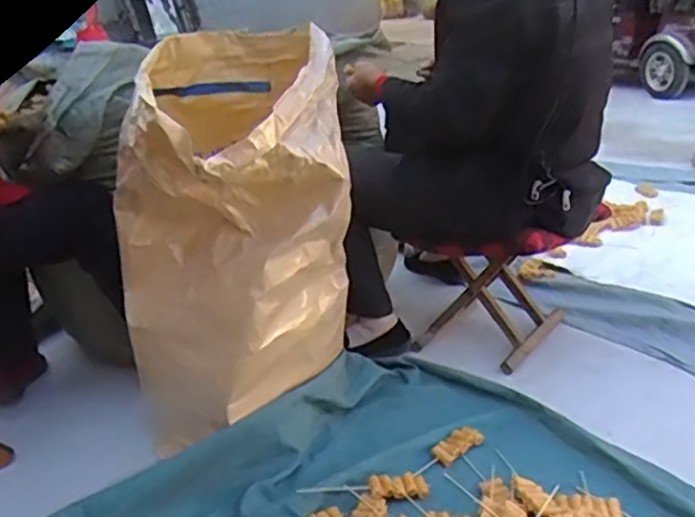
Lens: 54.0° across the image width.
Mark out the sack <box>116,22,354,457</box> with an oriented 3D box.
[{"bbox_3d":[-0.195,-0.039,1.211,0.391,0.648,0.372,-13,23,-17],"label":"sack"}]

